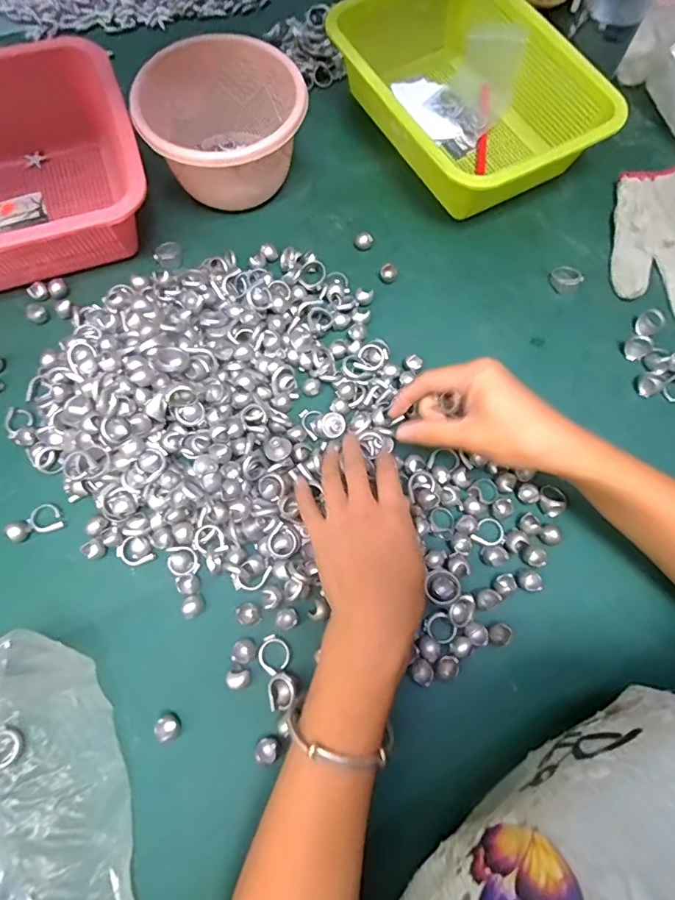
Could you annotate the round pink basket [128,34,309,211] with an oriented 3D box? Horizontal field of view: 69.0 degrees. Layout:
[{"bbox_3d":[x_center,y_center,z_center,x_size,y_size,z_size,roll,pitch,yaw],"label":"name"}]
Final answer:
[{"bbox_3d":[-0.106,-0.294,0.460,0.145,0.084,0.133,0,71,-1],"label":"round pink basket"}]

